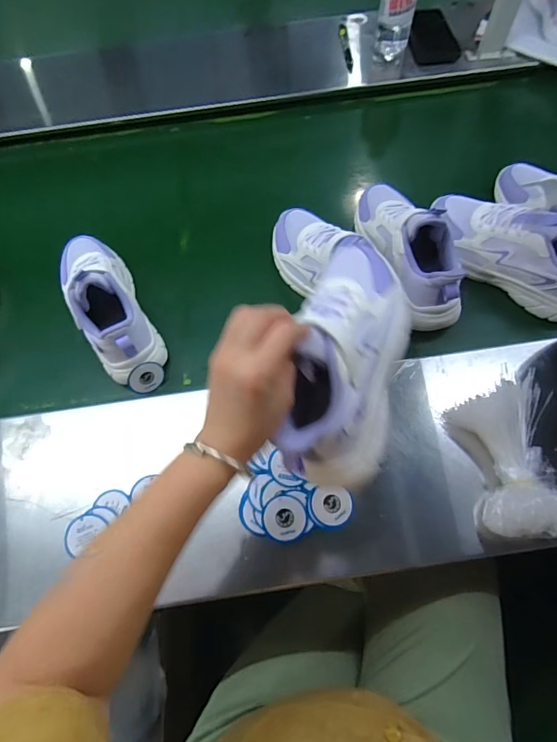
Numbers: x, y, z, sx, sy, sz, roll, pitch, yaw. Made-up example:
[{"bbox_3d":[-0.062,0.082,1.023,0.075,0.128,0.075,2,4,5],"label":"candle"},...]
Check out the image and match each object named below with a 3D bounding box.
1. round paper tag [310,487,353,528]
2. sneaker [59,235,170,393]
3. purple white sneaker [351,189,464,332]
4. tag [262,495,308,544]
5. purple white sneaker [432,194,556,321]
[{"bbox_3d":[0.058,0.148,0.454,0.046,0.005,0.041,8,64,-6],"label":"round paper tag"},{"bbox_3d":[-0.226,-0.105,0.554,0.092,0.116,0.248,-27,68,-9],"label":"sneaker"},{"bbox_3d":[0.171,-0.175,0.564,0.100,0.120,0.236,-17,67,-5],"label":"purple white sneaker"},{"bbox_3d":[0.007,0.159,0.445,0.047,0.006,0.047,-1,67,2],"label":"tag"},{"bbox_3d":[0.324,-0.175,0.559,0.247,0.105,0.085,39,73,17],"label":"purple white sneaker"}]

